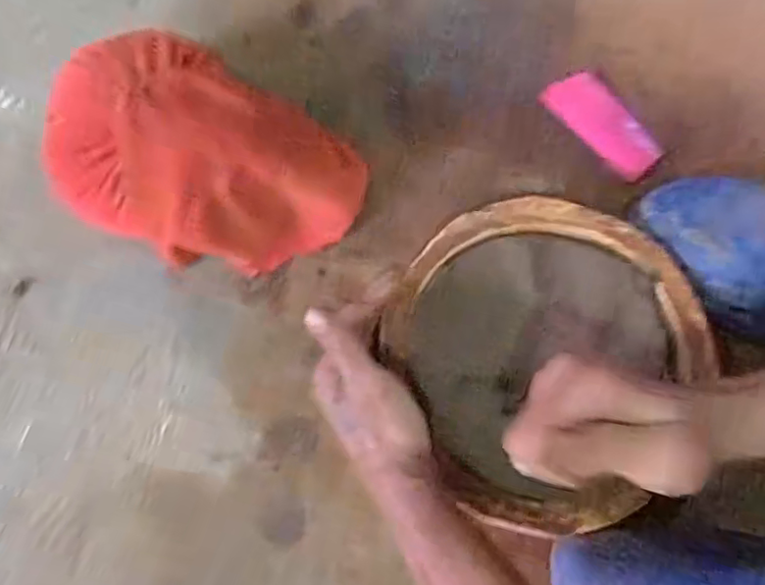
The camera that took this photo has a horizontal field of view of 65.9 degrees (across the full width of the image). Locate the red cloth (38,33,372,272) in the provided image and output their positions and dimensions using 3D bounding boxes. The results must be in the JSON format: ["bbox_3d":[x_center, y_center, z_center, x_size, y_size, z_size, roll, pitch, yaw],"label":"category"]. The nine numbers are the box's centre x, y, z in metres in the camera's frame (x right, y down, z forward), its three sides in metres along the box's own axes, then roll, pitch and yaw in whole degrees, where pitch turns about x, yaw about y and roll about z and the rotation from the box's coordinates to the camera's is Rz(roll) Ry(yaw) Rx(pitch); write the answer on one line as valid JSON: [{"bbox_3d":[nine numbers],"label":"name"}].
[{"bbox_3d":[-0.148,-0.110,0.459,0.244,0.097,0.172,34,79,7],"label":"red cloth"}]

